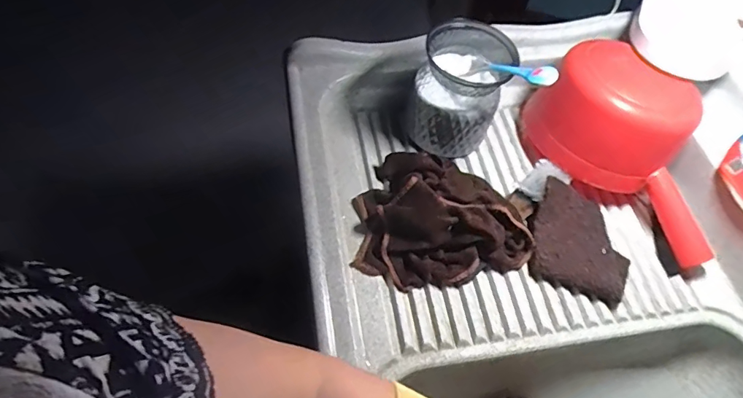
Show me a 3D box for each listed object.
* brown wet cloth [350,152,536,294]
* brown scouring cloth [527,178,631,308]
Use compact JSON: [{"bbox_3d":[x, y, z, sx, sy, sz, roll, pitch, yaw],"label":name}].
[{"bbox_3d":[0.077,0.021,0.493,0.182,0.057,0.144,2,59,-2],"label":"brown wet cloth"},{"bbox_3d":[0.235,0.048,0.517,0.118,0.023,0.117,25,66,-5],"label":"brown scouring cloth"}]

